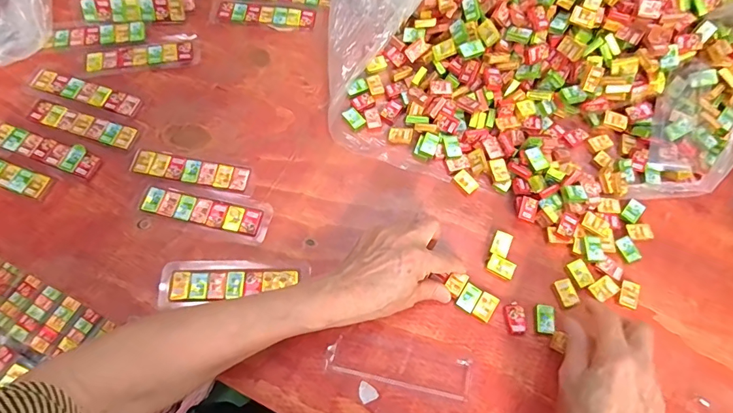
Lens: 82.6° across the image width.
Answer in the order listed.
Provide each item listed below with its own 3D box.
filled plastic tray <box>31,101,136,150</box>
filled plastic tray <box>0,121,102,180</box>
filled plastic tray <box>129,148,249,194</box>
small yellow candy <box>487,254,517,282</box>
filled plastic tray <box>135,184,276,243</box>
[{"bbox_3d":[-0.307,-0.088,0.450,0.118,0.007,0.027,18,69,5],"label":"filled plastic tray"},{"bbox_3d":[-0.335,-0.061,0.435,0.115,0.010,0.029,19,69,5],"label":"filled plastic tray"},{"bbox_3d":[-0.183,-0.038,0.436,0.121,0.007,0.028,10,68,2],"label":"filled plastic tray"},{"bbox_3d":[0.133,0.060,0.410,0.026,0.008,0.018,28,70,9],"label":"small yellow candy"},{"bbox_3d":[-0.161,0.002,0.423,0.129,0.008,0.039,15,68,4],"label":"filled plastic tray"}]

